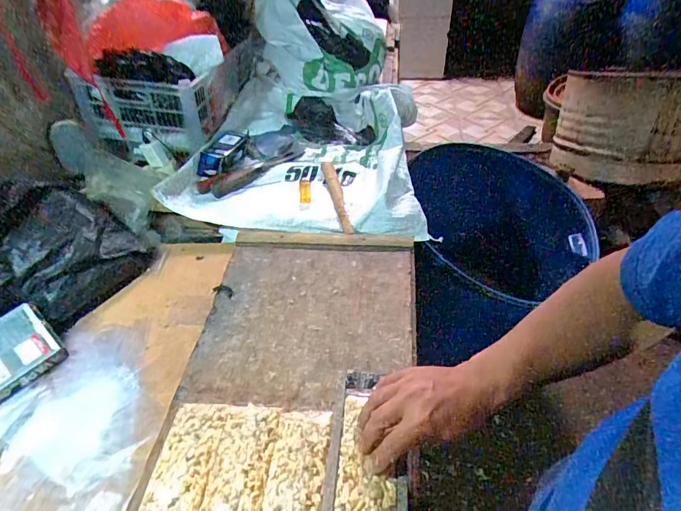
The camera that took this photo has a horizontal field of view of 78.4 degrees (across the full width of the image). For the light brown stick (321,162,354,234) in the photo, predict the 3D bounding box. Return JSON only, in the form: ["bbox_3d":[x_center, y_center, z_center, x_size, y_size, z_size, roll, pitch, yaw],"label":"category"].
[{"bbox_3d":[-0.007,-0.126,0.848,0.029,0.014,0.221,-7,46,-13],"label":"light brown stick"}]

